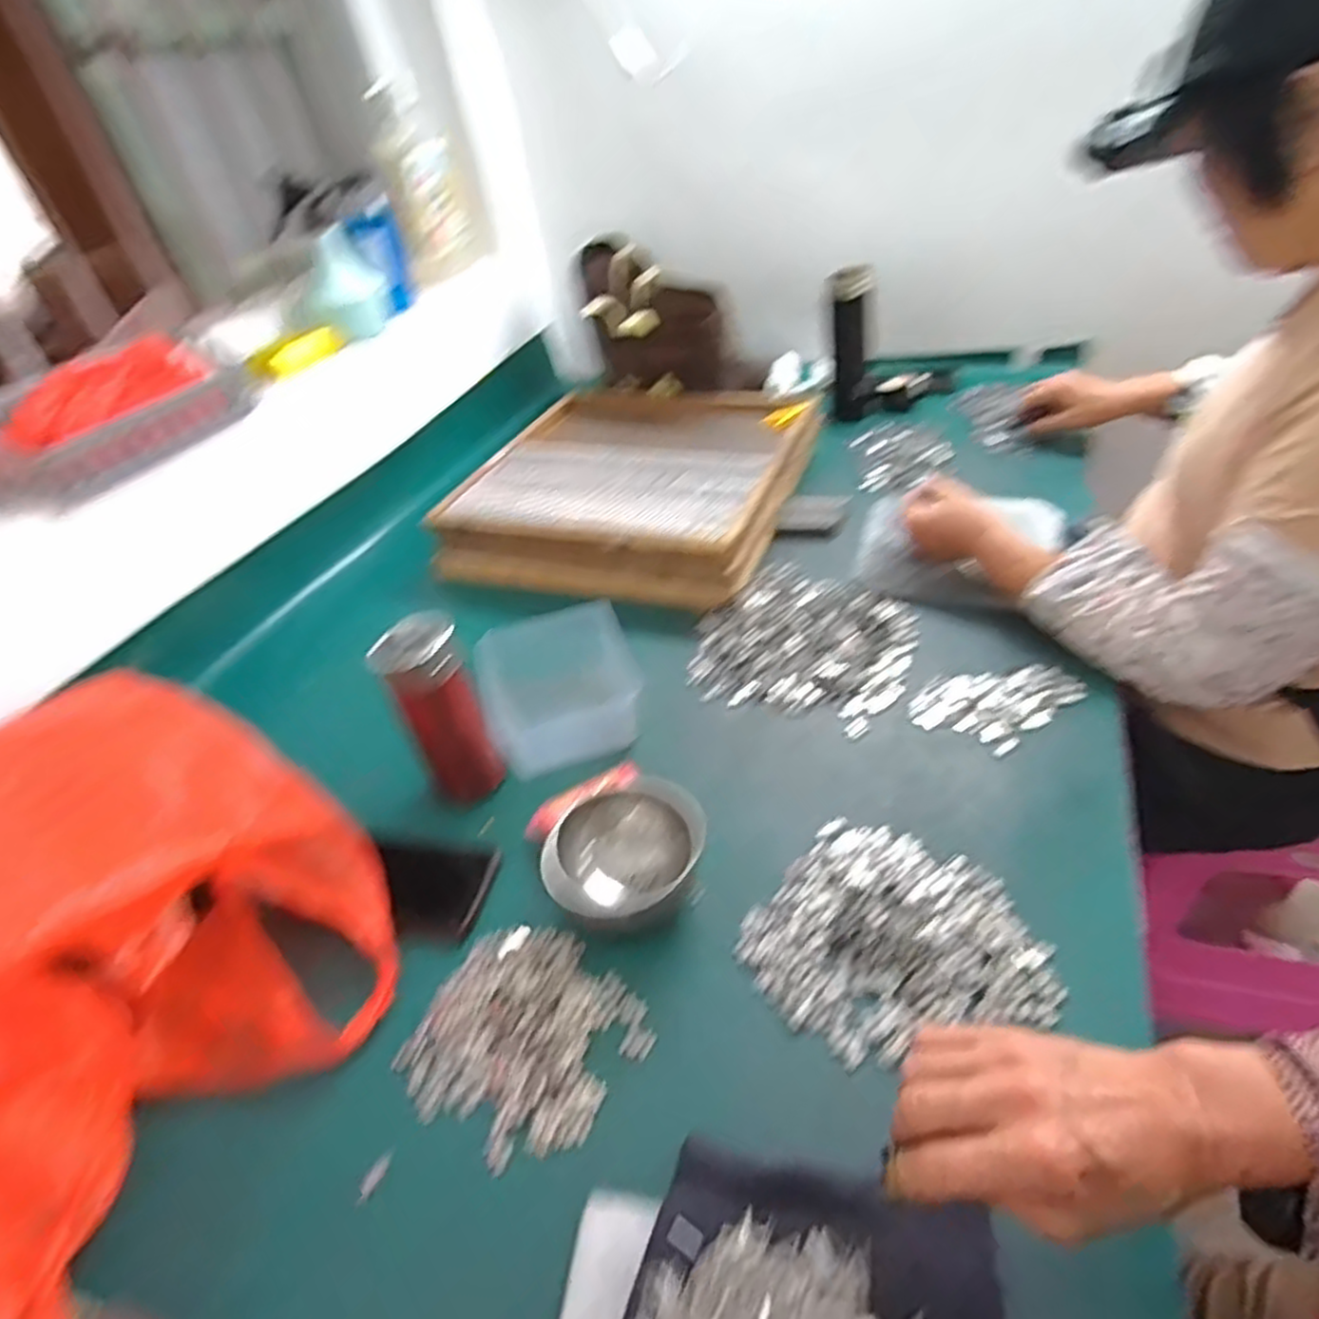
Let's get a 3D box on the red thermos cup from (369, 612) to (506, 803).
[{"bbox_3d":[-0.186,0.043,0.625,0.066,0.151,0.067,-31,45,-26],"label":"red thermos cup"}]

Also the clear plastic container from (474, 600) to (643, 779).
[{"bbox_3d":[-0.090,0.025,0.694,0.141,0.072,0.128,-19,39,-10],"label":"clear plastic container"}]

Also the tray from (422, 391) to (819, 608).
[{"bbox_3d":[-0.032,-0.248,0.975,0.389,0.075,0.419,7,42,21],"label":"tray"}]

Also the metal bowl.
[{"bbox_3d":[-0.027,0.145,0.551,0.097,0.055,0.115,24,49,32],"label":"metal bowl"}]

